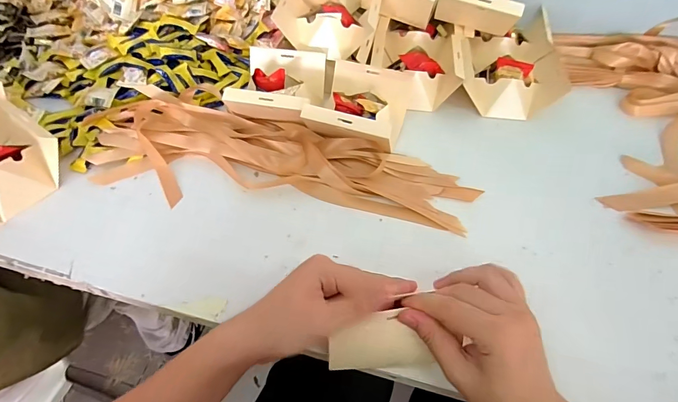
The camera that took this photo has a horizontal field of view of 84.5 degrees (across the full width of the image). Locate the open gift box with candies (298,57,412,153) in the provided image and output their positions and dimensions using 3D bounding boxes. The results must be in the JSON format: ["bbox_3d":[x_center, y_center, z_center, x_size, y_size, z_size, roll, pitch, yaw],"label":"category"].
[{"bbox_3d":[0.031,-0.141,0.566,0.131,0.062,0.158,15,53,11],"label":"open gift box with candies"}]

